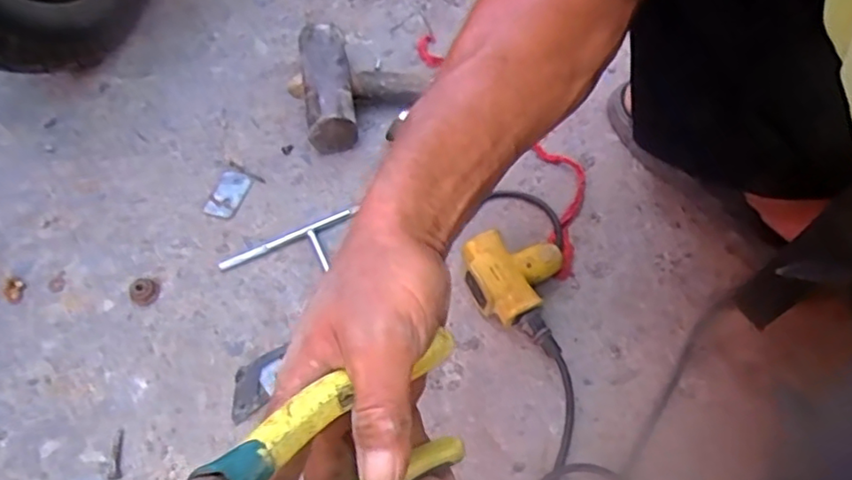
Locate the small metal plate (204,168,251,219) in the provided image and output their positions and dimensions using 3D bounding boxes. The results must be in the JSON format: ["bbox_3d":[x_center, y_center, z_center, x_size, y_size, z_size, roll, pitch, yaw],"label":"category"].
[{"bbox_3d":[-0.203,-0.048,0.619,0.034,0.004,0.054,15,63,8],"label":"small metal plate"}]

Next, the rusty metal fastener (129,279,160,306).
[{"bbox_3d":[-0.263,0.047,0.561,0.026,0.015,0.024,0,62,0],"label":"rusty metal fastener"}]

